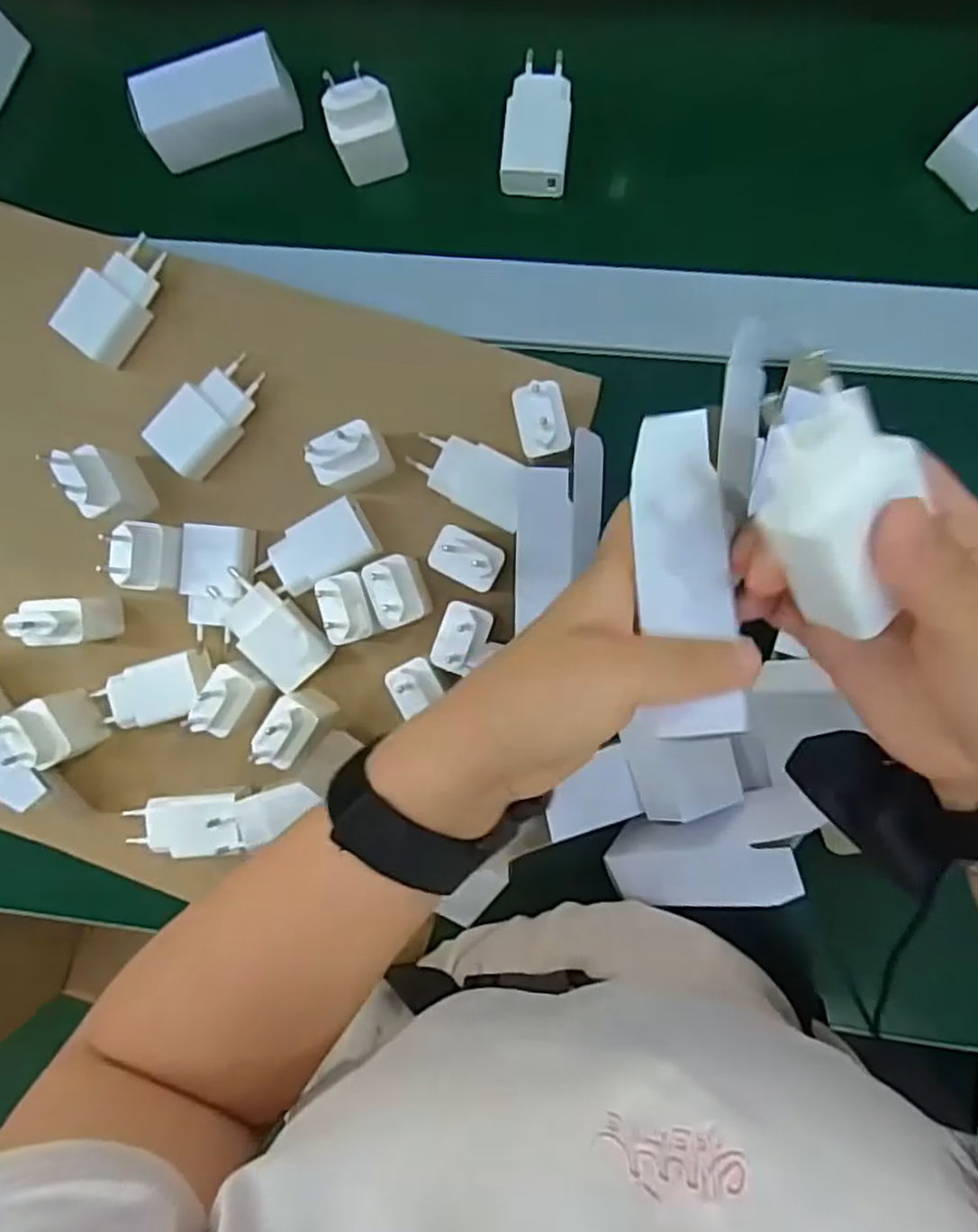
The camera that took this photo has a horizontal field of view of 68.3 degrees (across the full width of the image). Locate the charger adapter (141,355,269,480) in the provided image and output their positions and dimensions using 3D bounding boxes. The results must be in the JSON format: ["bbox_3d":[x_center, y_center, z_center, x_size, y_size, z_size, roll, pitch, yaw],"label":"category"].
[{"bbox_3d":[-0.171,-0.124,0.445,0.075,0.023,0.038,-44,88,4],"label":"charger adapter"}]

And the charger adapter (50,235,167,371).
[{"bbox_3d":[-0.231,-0.197,0.447,0.035,0.024,0.076,35,94,3],"label":"charger adapter"}]

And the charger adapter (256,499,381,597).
[{"bbox_3d":[-0.105,-0.038,0.444,0.069,0.021,0.039,-30,89,5],"label":"charger adapter"}]

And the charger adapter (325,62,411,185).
[{"bbox_3d":[-0.074,-0.292,0.433,0.039,0.065,0.024,-17,90,5],"label":"charger adapter"}]

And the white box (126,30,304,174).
[{"bbox_3d":[-0.168,-0.316,0.447,0.093,0.035,0.040,-14,91,5],"label":"white box"}]

